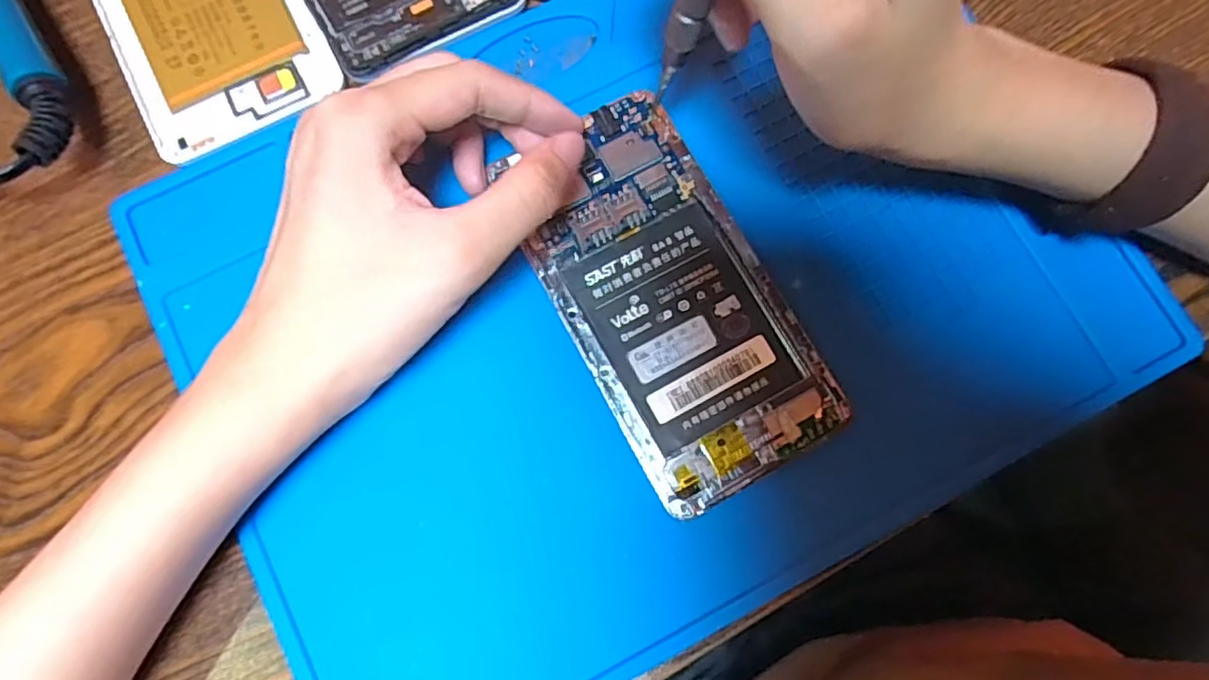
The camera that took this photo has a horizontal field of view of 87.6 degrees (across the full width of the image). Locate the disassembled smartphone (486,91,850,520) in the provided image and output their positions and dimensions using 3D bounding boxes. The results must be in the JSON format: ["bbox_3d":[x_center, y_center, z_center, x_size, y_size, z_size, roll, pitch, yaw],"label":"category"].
[{"bbox_3d":[0.021,-0.016,0.218,0.068,0.005,0.136,-29,81,-5],"label":"disassembled smartphone"}]

